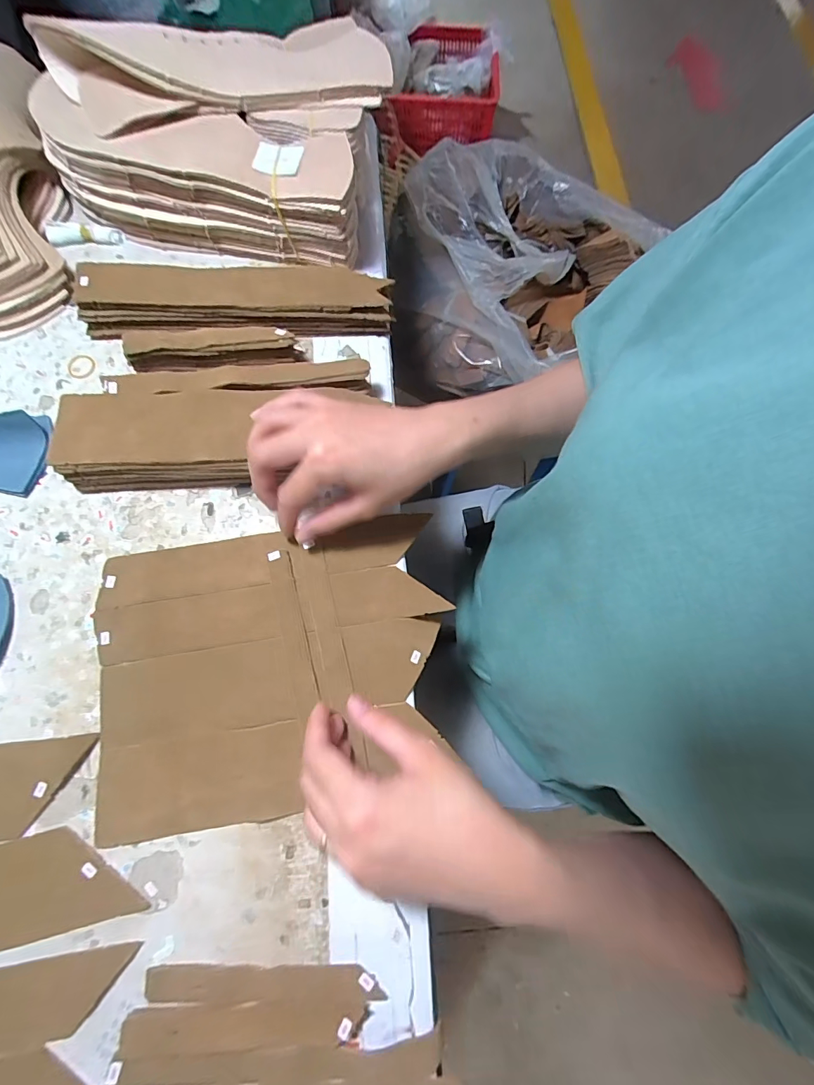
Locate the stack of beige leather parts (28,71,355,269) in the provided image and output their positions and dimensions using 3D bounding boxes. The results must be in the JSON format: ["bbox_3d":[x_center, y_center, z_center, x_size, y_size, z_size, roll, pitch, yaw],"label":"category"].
[{"bbox_3d":[-0.166,-0.304,0.368,0.260,0.071,0.080,12,73,1],"label":"stack of beige leather parts"}]

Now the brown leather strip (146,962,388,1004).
[{"bbox_3d":[-0.081,0.250,0.247,0.130,0.005,0.016,1,73,-2],"label":"brown leather strip"}]

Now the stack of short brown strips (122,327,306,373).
[{"bbox_3d":[-0.154,-0.153,0.346,0.128,0.028,0.017,-4,73,-4],"label":"stack of short brown strips"}]

